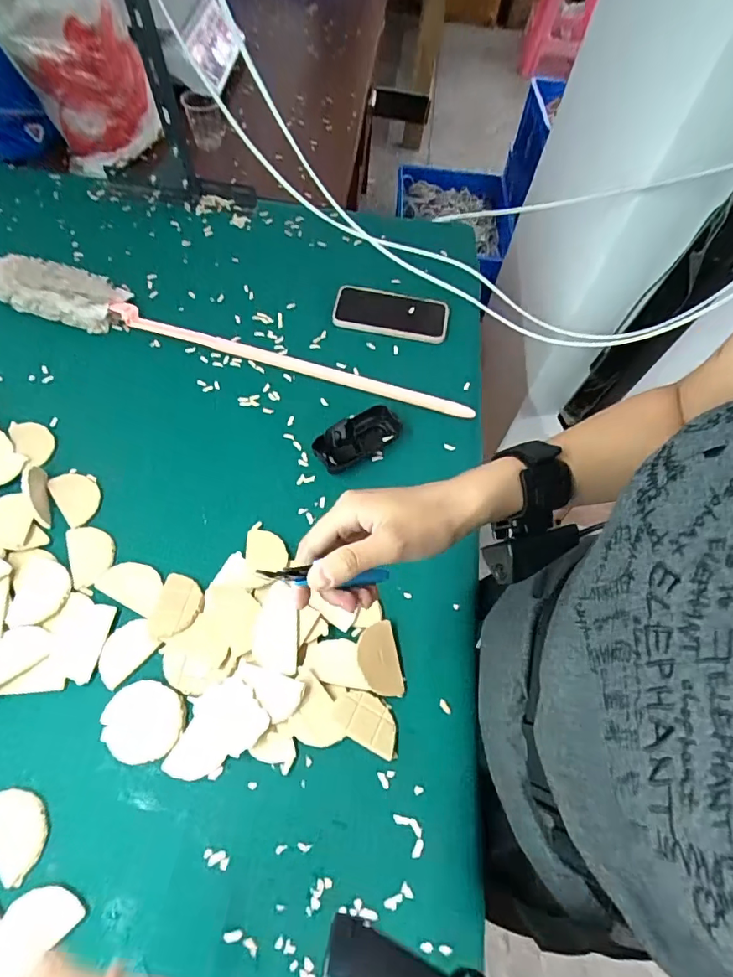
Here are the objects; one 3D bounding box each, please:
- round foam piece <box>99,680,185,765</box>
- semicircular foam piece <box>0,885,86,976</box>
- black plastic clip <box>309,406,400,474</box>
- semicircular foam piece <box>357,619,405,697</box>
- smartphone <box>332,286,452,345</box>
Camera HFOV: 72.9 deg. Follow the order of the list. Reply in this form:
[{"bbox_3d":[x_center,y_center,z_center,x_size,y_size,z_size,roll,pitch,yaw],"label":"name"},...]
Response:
[{"bbox_3d":[-0.202,0.212,0.451,0.070,0.007,0.066,2,61,-3],"label":"round foam piece"},{"bbox_3d":[-0.257,0.336,0.377,0.044,0.009,0.066,39,66,16],"label":"semicircular foam piece"},{"bbox_3d":[-0.010,-0.061,0.607,0.109,0.026,0.050,-31,68,-19],"label":"black plastic clip"},{"bbox_3d":[0.012,0.168,0.490,0.041,0.007,0.070,-8,63,-9],"label":"semicircular foam piece"},{"bbox_3d":[0.036,-0.258,0.721,0.166,0.014,0.088,10,61,1],"label":"smartphone"}]

